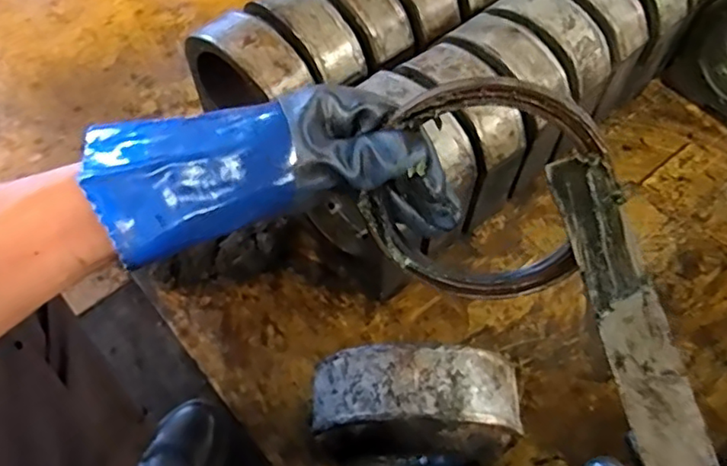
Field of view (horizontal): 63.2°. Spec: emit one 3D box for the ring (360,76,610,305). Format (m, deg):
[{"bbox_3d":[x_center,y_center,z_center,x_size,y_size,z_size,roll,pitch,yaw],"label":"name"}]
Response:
[{"bbox_3d":[0.080,-0.021,0.384,0.145,0.161,0.011,24,34,-4],"label":"ring"}]

